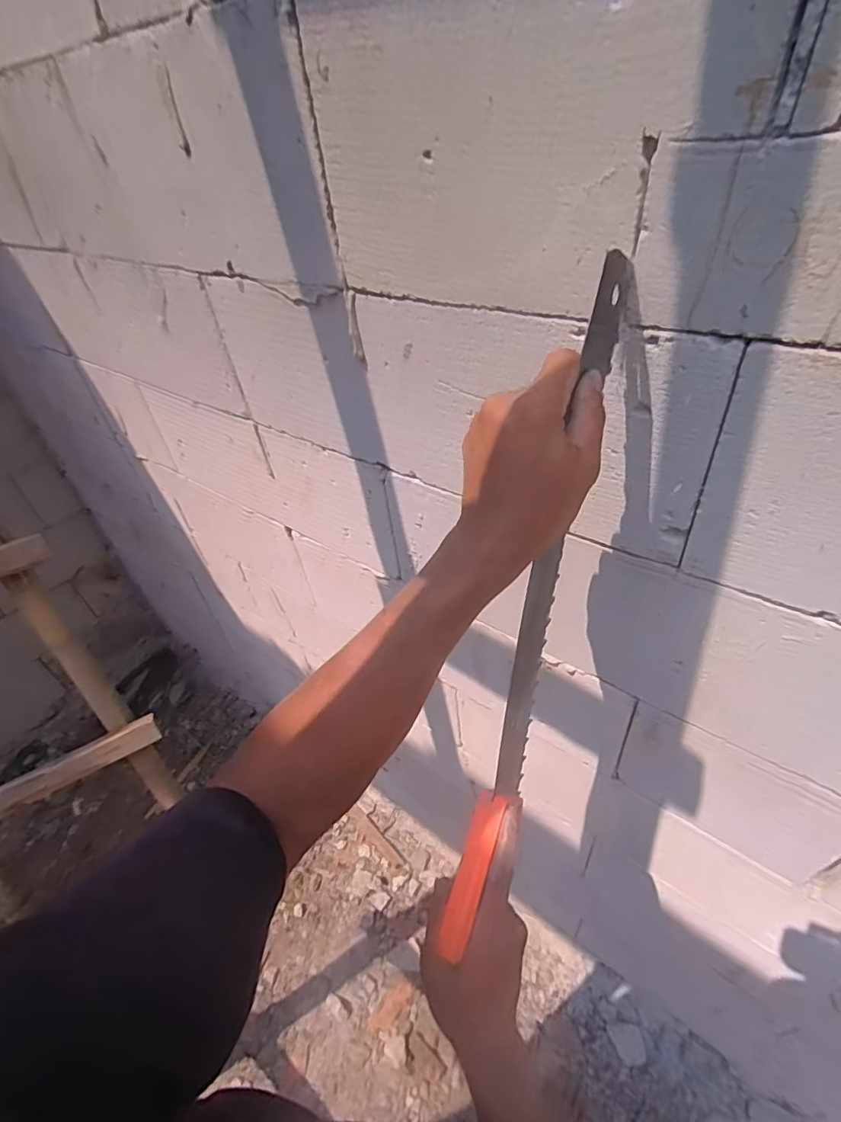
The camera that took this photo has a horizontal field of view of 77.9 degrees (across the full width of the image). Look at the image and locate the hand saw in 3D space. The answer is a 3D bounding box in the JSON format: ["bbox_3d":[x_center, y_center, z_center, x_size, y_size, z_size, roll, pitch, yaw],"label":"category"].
[{"bbox_3d":[0.092,0.051,0.386,0.034,0.478,0.112,15,13,23],"label":"hand saw"}]

